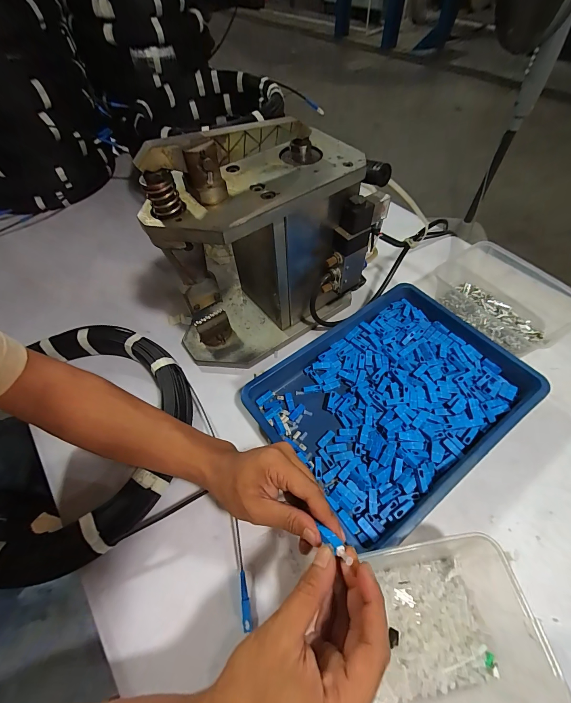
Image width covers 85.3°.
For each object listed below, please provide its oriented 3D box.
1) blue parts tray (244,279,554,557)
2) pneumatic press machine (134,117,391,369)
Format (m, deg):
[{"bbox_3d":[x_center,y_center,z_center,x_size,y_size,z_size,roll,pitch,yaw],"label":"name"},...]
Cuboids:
[{"bbox_3d":[0.136,0.056,0.405,0.305,0.039,0.244,-34,59,-18],"label":"blue parts tray"},{"bbox_3d":[-0.026,-0.146,0.402,0.294,0.255,0.147,-26,57,-13],"label":"pneumatic press machine"}]

